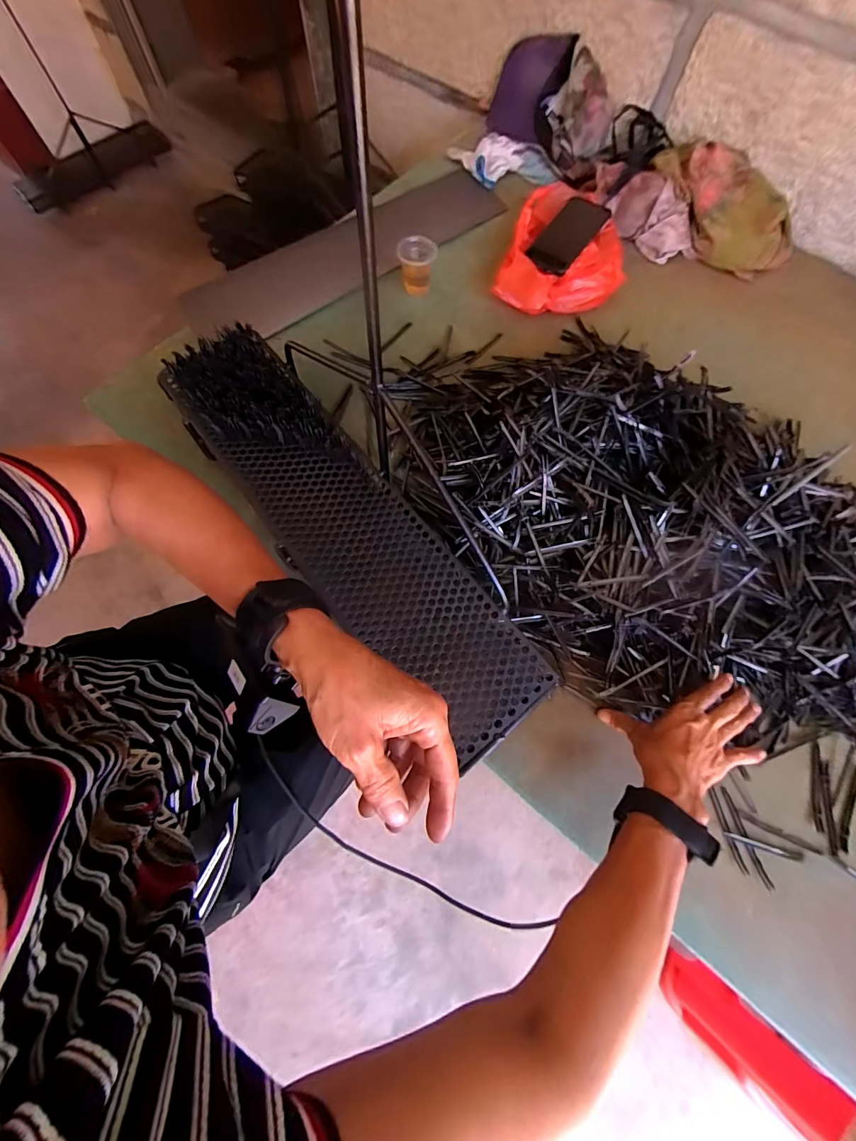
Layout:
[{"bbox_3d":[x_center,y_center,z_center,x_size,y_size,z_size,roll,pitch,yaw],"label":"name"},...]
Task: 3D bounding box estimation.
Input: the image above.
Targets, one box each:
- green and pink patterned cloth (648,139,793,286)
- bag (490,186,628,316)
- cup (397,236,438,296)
[{"bbox_3d":[0.516,-0.653,0.711,0.118,0.074,0.295,-31,86,-11],"label":"green and pink patterned cloth"},{"bbox_3d":[0.240,-0.547,0.697,0.197,0.069,0.252,18,71,6],"label":"bag"},{"bbox_3d":[-0.019,-0.519,0.689,0.062,0.064,0.057,0,70,0],"label":"cup"}]

